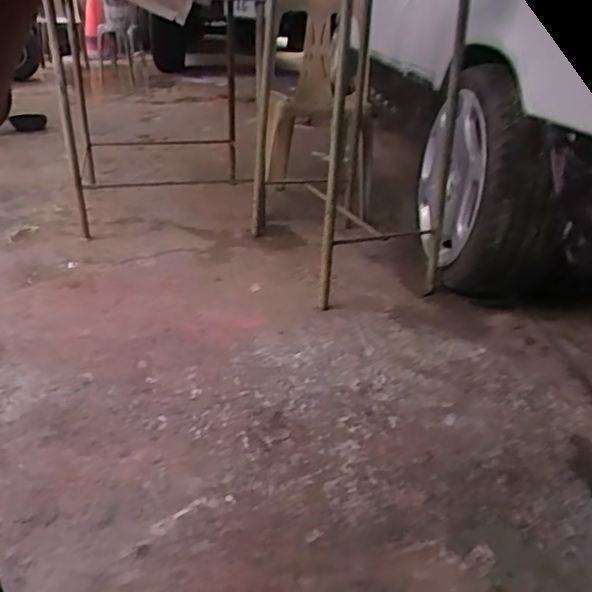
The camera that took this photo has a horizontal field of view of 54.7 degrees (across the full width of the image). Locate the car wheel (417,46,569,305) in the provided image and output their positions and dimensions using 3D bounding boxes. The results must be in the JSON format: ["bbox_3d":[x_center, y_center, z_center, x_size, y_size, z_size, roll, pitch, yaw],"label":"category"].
[{"bbox_3d":[0.496,-0.281,1.490,0.255,0.618,0.630,6,26,1],"label":"car wheel"}]

